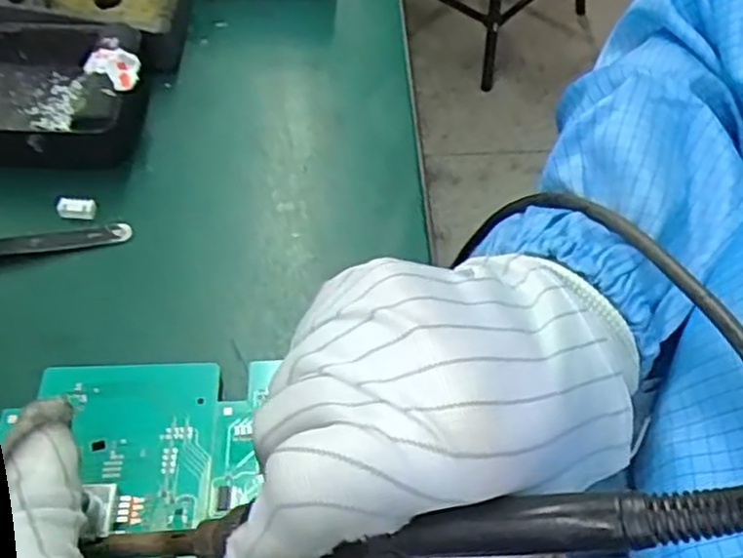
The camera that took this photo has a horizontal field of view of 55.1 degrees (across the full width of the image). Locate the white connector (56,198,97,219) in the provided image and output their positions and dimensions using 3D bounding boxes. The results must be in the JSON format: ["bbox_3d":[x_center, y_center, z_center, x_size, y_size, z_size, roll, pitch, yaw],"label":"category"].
[{"bbox_3d":[-0.141,-0.034,0.340,0.018,0.007,0.008,-1,56,-1],"label":"white connector"}]

